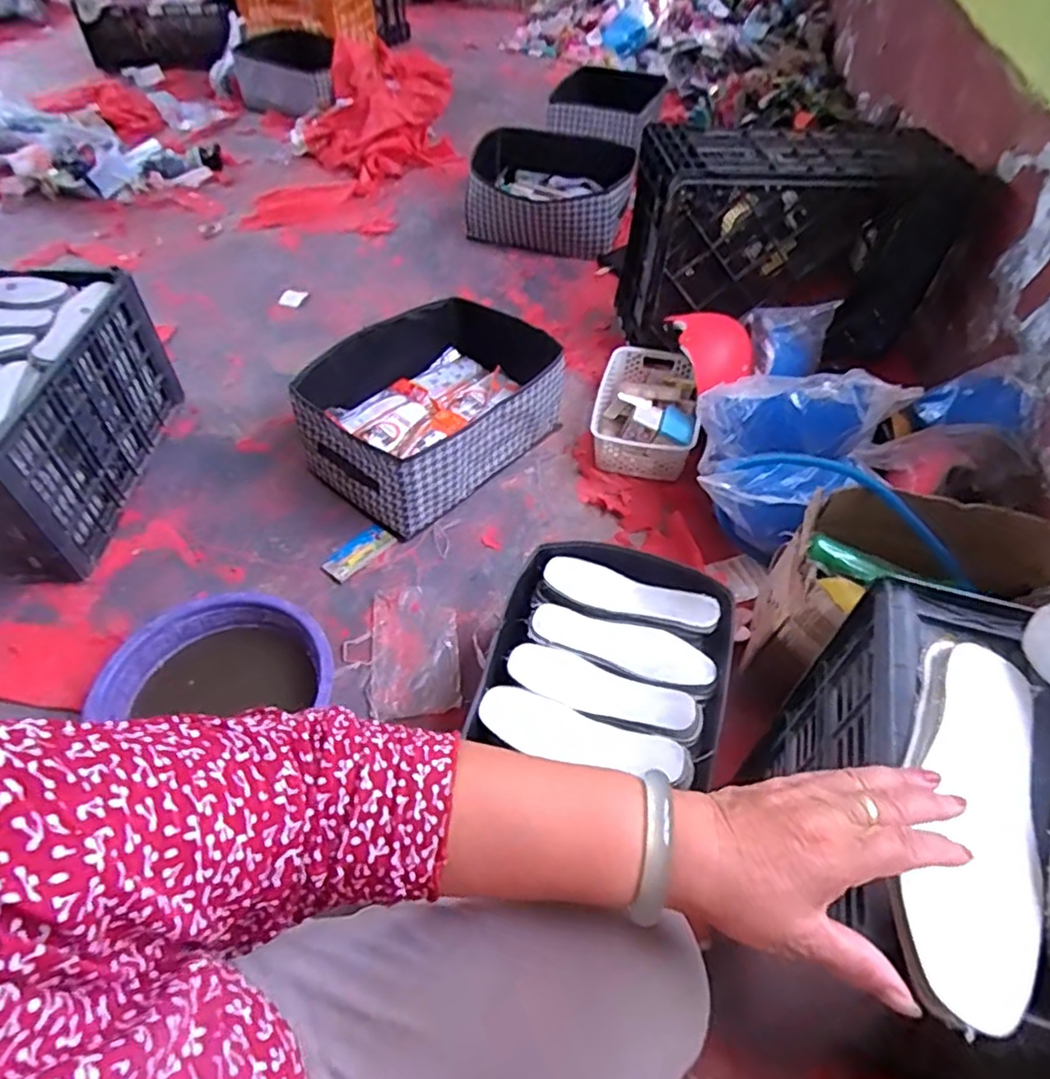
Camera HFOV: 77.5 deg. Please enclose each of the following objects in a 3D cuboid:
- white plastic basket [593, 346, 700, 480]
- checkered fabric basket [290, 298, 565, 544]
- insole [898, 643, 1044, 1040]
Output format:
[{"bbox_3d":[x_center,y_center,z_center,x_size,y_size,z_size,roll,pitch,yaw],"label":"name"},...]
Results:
[{"bbox_3d":[0.237,-0.261,1.282,0.189,0.093,0.289,9,51,6],"label":"white plastic basket"},{"bbox_3d":[-0.161,-0.248,1.216,0.335,0.183,0.450,36,59,25],"label":"checkered fabric basket"},{"bbox_3d":[0.261,0.153,0.375,0.063,0.008,0.225,23,52,16],"label":"insole"}]

